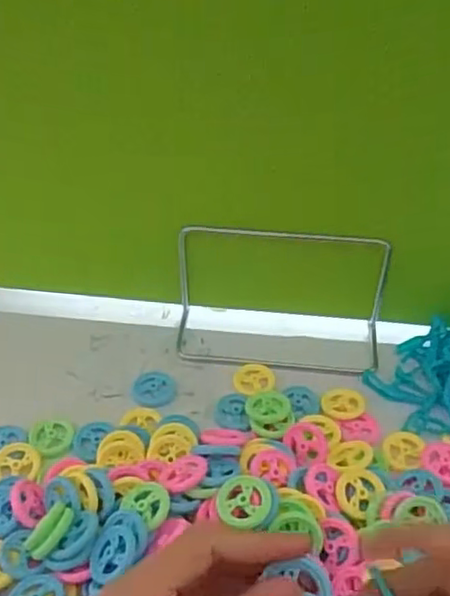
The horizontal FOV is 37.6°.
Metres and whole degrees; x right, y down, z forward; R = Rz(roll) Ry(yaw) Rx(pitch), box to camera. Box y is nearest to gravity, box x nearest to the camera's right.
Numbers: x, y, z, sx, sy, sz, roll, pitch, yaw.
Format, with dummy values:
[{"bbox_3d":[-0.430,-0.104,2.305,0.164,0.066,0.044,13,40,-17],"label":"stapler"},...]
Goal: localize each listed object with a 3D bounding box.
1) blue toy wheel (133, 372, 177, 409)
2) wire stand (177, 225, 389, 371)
[{"bbox_3d":[-0.050,0.064,0.466,0.031,0.004,0.030,0,43,0],"label":"blue toy wheel"},{"bbox_3d":[0.039,0.004,0.471,0.149,0.085,0.056,4,43,5],"label":"wire stand"}]

